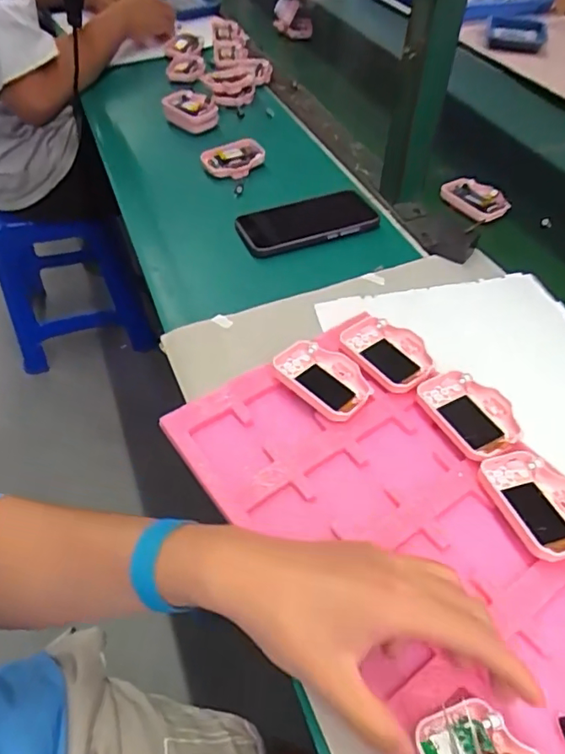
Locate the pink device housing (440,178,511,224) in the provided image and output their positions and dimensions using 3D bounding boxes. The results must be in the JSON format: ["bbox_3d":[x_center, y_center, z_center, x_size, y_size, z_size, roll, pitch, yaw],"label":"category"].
[{"bbox_3d":[0.260,-0.233,0.712,0.067,0.014,0.090,-17,51,-16],"label":"pink device housing"}]

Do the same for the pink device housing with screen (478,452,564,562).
[{"bbox_3d":[0.190,0.093,0.397,0.059,0.019,0.084,-12,50,-12],"label":"pink device housing with screen"}]

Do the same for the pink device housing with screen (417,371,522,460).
[{"bbox_3d":[0.159,0.031,0.452,0.060,0.018,0.083,-21,52,-19],"label":"pink device housing with screen"}]

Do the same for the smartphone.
[{"bbox_3d":[0.032,-0.186,0.644,0.161,0.015,0.074,-19,51,-17],"label":"smartphone"}]

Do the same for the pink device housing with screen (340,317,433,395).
[{"bbox_3d":[0.096,-0.020,0.493,0.063,0.021,0.089,-21,52,-19],"label":"pink device housing with screen"}]

